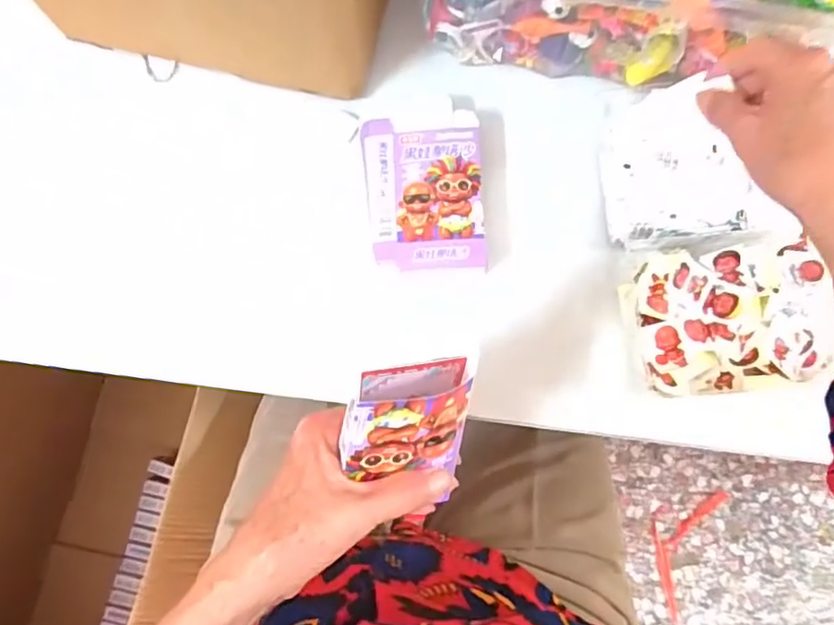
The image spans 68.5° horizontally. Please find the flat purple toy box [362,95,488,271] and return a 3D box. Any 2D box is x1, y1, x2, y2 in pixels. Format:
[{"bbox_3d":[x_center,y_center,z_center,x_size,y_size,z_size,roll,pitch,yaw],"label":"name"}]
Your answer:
[{"bbox_3d":[0.005,-0.098,0.467,0.084,0.029,0.137,-4,80,-1],"label":"flat purple toy box"}]

